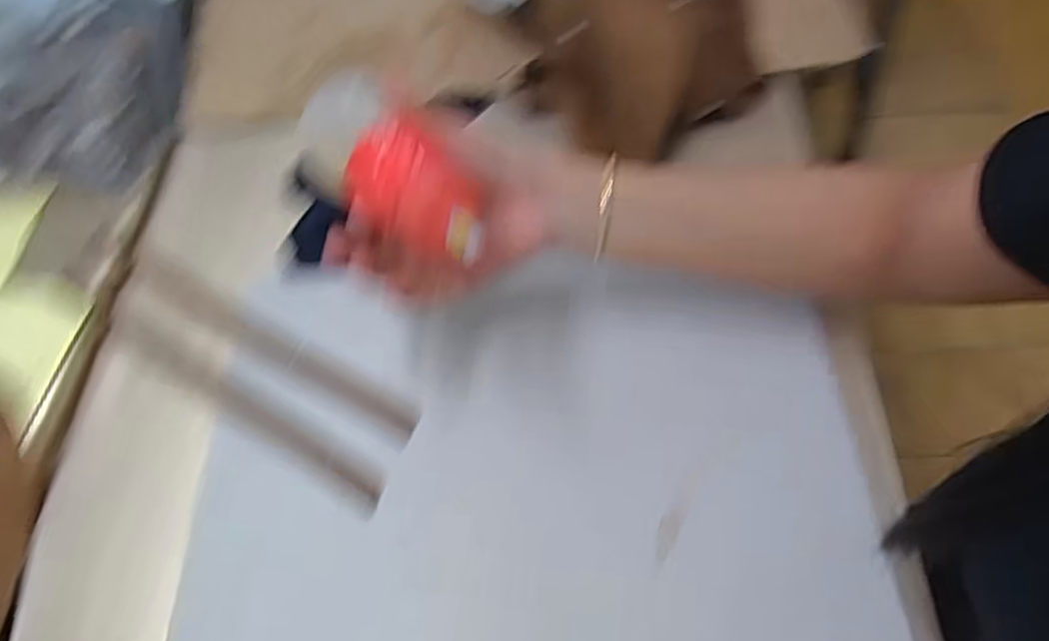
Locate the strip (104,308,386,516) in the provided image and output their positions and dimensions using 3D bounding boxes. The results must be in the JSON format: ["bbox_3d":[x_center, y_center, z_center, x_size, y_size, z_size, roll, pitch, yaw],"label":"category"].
[{"bbox_3d":[-0.197,0.055,0.467,0.251,0.005,0.027,25,64,19],"label":"strip"}]

